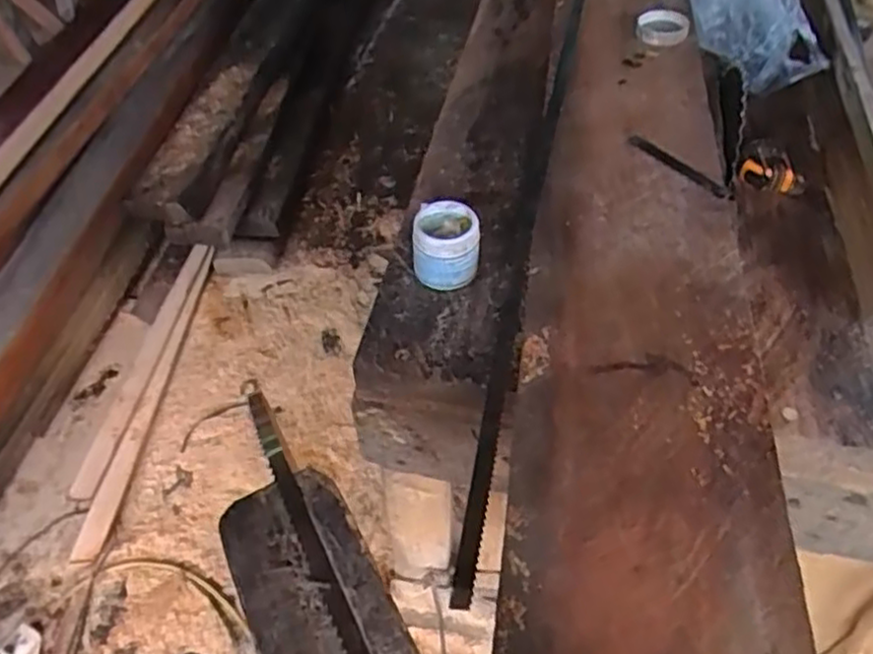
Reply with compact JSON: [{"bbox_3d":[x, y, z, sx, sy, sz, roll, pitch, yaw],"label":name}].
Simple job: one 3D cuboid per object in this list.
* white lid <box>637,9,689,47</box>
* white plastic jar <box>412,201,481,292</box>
[{"bbox_3d":[0.319,-0.421,0.985,0.071,0.016,0.084,10,50,7],"label":"white lid"},{"bbox_3d":[0.010,-0.087,0.753,0.069,0.069,0.070,-1,50,-2],"label":"white plastic jar"}]

